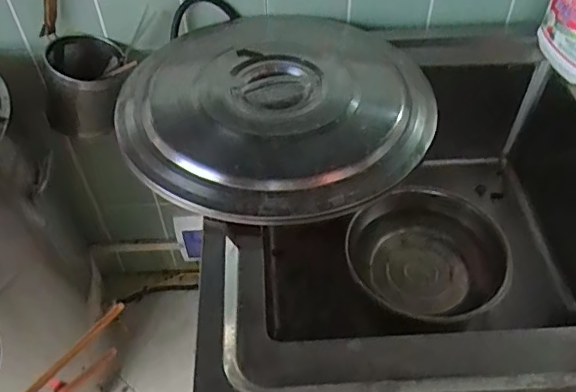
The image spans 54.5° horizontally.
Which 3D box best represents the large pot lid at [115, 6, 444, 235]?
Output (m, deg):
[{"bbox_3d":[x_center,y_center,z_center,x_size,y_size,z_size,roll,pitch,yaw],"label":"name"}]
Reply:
[{"bbox_3d":[-0.003,-0.126,0.817,0.449,0.084,0.389,-19,51,-14],"label":"large pot lid"}]

